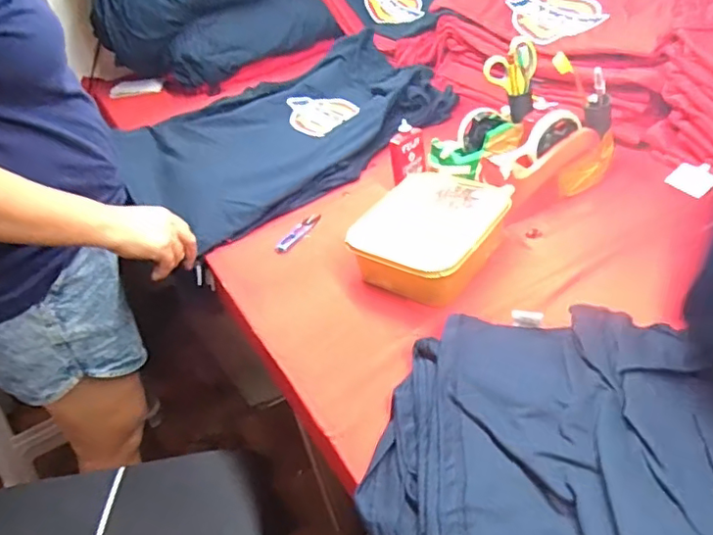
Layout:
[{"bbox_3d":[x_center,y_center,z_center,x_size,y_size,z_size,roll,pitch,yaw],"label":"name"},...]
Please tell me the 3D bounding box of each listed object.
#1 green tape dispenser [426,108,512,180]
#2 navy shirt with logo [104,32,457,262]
[{"bbox_3d":[0.190,-0.203,0.964,0.140,0.079,0.067,-18,38,-15],"label":"green tape dispenser"},{"bbox_3d":[-0.177,-0.326,1.224,0.648,0.105,0.547,-28,42,-26],"label":"navy shirt with logo"}]

